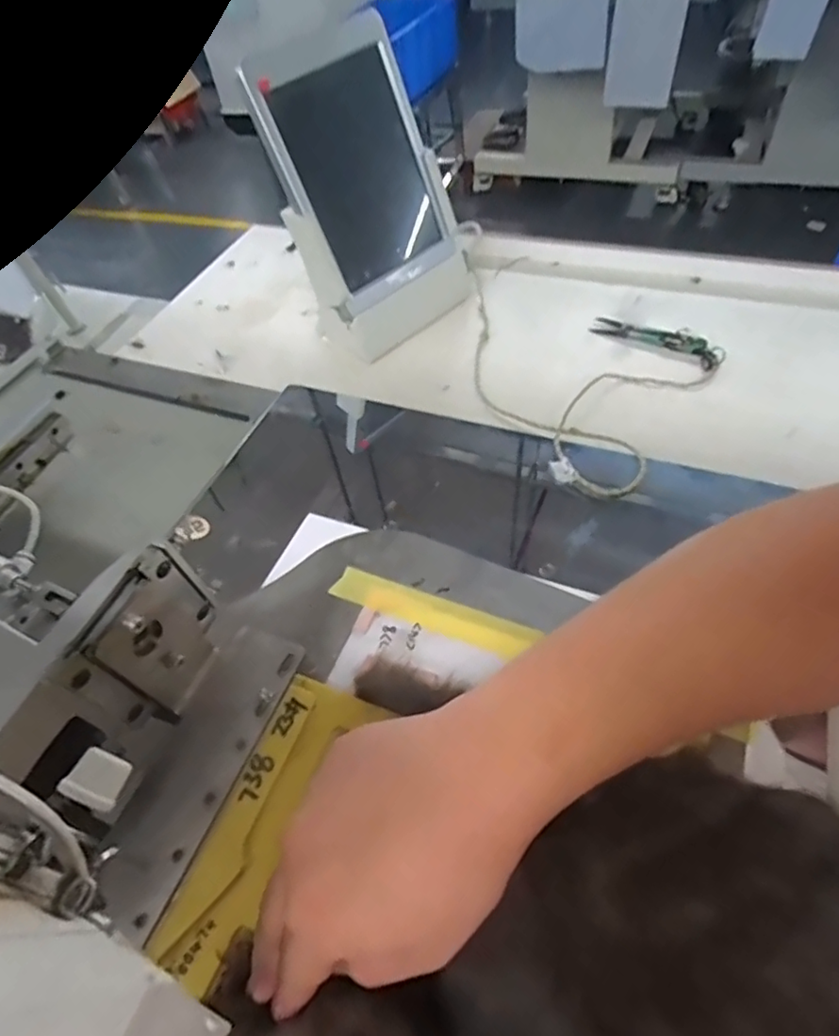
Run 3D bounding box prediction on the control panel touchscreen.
[{"bbox_3d":[-0.043,-0.296,0.544,0.102,0.238,0.164,35,65,30],"label":"control panel touchscreen"}]

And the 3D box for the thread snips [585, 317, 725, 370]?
[{"bbox_3d":[0.229,-0.172,0.553,0.126,0.017,0.033,36,65,29],"label":"thread snips"}]

